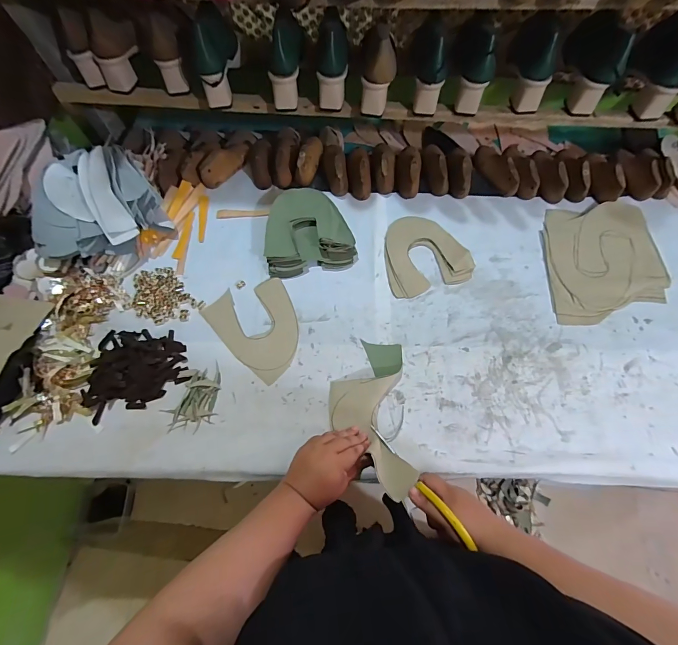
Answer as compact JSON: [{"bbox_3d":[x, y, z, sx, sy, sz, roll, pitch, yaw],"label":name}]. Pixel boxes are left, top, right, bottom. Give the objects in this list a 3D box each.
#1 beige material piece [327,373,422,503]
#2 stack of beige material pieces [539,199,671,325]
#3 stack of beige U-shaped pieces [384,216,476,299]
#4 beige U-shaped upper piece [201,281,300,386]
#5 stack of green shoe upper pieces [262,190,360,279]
[{"bbox_3d":[0.065,0.171,0.554,0.128,0.030,0.193,-19,52,-7],"label":"beige material piece"},{"bbox_3d":[0.515,-0.125,0.686,0.218,0.009,0.267,2,67,2],"label":"stack of beige material pieces"},{"bbox_3d":[0.172,-0.141,0.702,0.166,0.010,0.172,-11,67,-3],"label":"stack of beige U-shaped pieces"},{"bbox_3d":[-0.140,0.001,0.649,0.147,0.005,0.194,-40,72,-14],"label":"beige U-shaped upper piece"},{"bbox_3d":[-0.062,-0.185,0.701,0.169,0.047,0.171,-10,67,-3],"label":"stack of green shoe upper pieces"}]

